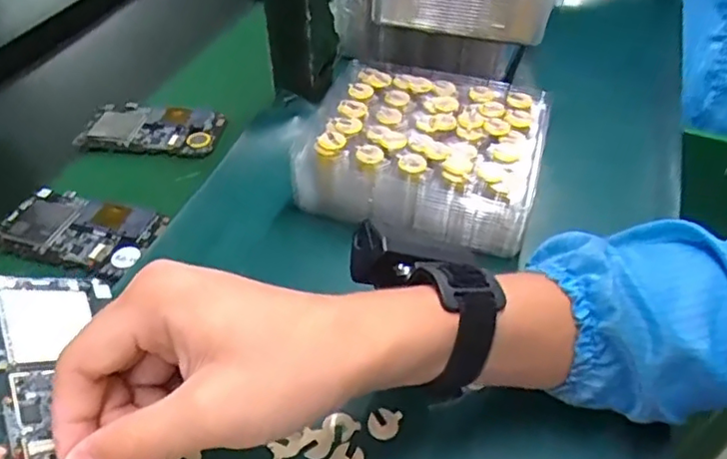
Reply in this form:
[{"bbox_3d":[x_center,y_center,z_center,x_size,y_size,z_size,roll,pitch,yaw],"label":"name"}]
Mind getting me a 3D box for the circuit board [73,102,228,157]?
[{"bbox_3d":[-0.190,-0.093,0.550,0.120,0.010,0.062,2,46,9],"label":"circuit board"}]

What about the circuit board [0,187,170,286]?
[{"bbox_3d":[-0.218,0.000,0.460,0.121,0.010,0.066,13,52,14],"label":"circuit board"}]

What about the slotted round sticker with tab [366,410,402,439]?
[{"bbox_3d":[0.012,0.110,0.346,0.018,0.004,0.016,4,47,11],"label":"slotted round sticker with tab"}]

